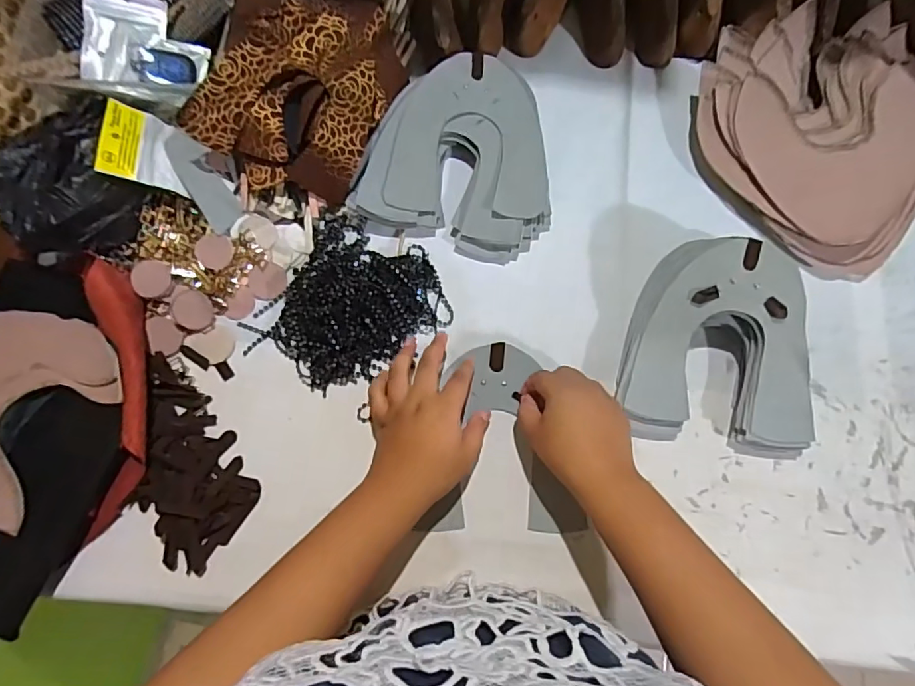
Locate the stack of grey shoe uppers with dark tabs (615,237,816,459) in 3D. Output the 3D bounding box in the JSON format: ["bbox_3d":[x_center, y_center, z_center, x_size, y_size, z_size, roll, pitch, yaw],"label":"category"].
[{"bbox_3d":[0.230,0.002,0.451,0.157,0.074,0.163,9,75,2],"label":"stack of grey shoe uppers with dark tabs"}]

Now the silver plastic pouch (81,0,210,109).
[{"bbox_3d":[-0.303,-0.286,0.510,0.107,0.020,0.104,6,79,-20],"label":"silver plastic pouch"}]

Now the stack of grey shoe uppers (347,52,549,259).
[{"bbox_3d":[0.010,-0.185,0.514,0.176,0.046,0.185,15,75,4],"label":"stack of grey shoe uppers"}]

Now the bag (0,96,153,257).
[{"bbox_3d":[-0.342,-0.148,0.471,0.101,0.063,0.138,17,75,4],"label":"bag"}]

